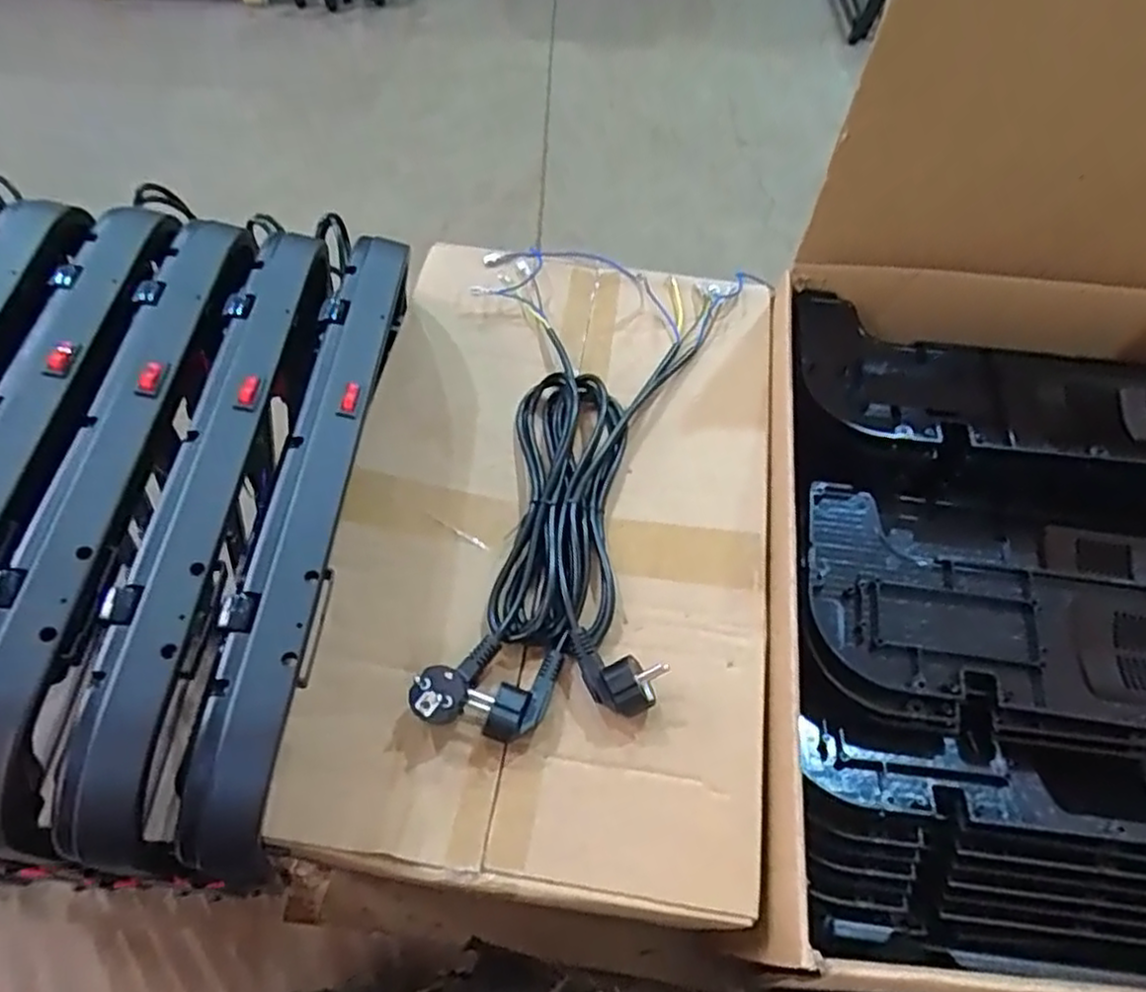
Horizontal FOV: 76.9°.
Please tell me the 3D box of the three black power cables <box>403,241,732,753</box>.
[{"bbox_3d":[-0.004,-0.029,0.580,0.216,0.037,0.431,9,59,4],"label":"three black power cables"}]

